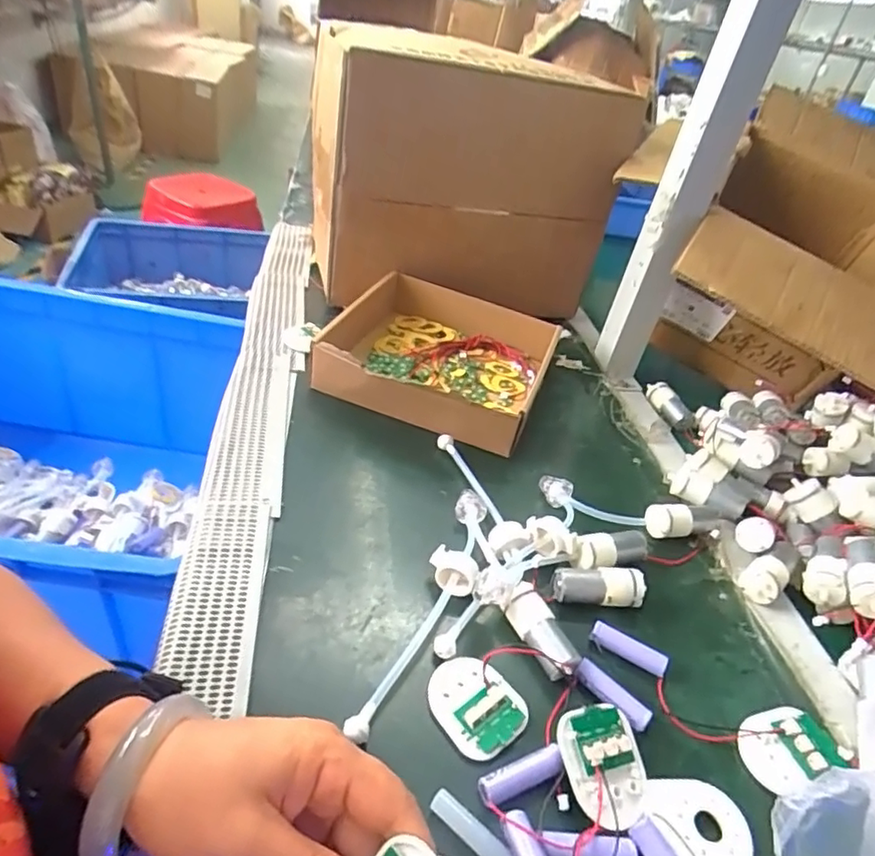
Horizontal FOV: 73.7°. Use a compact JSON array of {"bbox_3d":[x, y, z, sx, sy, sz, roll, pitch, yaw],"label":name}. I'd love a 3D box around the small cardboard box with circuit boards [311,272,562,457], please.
[{"bbox_3d":[0.003,-0.075,0.615,0.216,0.061,0.219,19,37,10],"label":"small cardboard box with circuit boards"}]

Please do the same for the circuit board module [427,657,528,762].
[{"bbox_3d":[0.021,0.163,0.346,0.047,0.006,0.058,-25,50,-39],"label":"circuit board module"}]

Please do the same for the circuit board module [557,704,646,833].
[{"bbox_3d":[0.093,0.184,0.318,0.046,0.012,0.058,-5,65,-24],"label":"circuit board module"}]

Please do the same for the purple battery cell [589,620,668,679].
[{"bbox_3d":[0.128,0.150,0.394,0.051,0.015,0.012,26,39,19],"label":"purple battery cell"}]

